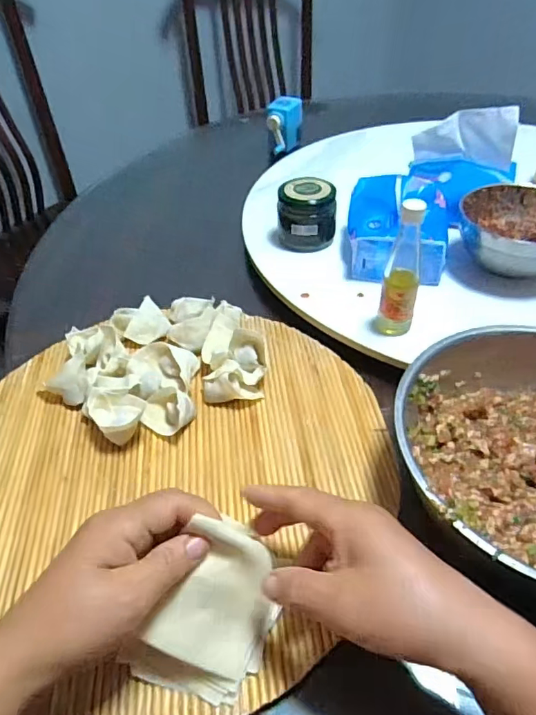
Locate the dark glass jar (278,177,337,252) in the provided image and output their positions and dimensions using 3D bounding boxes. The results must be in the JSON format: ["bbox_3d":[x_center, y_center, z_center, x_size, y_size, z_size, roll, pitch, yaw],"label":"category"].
[{"bbox_3d":[0.048,-0.173,0.619,0.071,0.077,0.058,3,44,5],"label":"dark glass jar"}]

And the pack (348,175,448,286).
[{"bbox_3d":[0.154,-0.150,0.590,0.117,0.075,0.148,7,45,9],"label":"pack"}]

